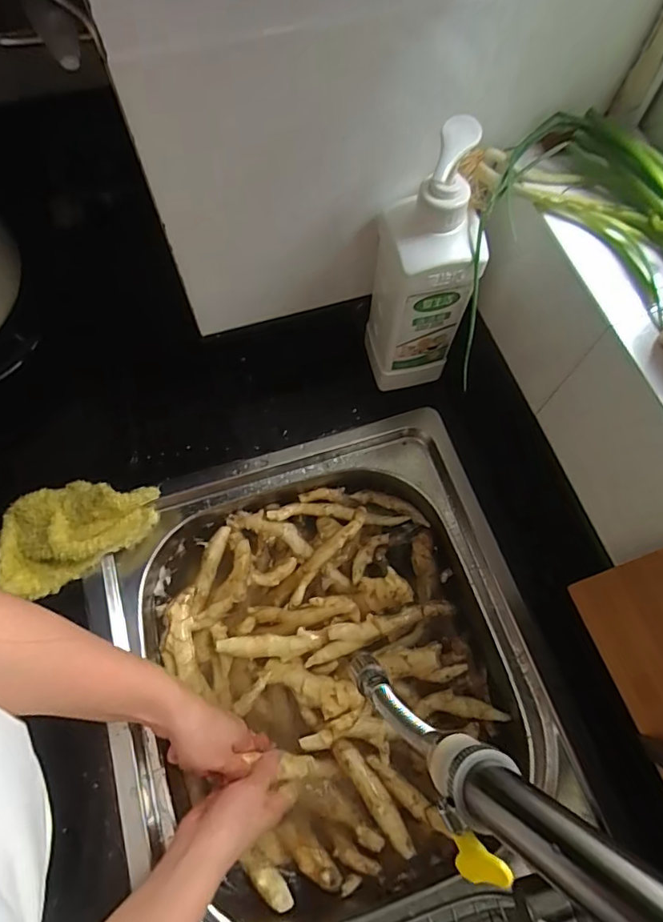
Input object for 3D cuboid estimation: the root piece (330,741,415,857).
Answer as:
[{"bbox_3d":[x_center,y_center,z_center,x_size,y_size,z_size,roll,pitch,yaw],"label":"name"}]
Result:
[{"bbox_3d":[0.041,0.316,0.487,0.021,0.018,0.109,-36,73,-14],"label":"root piece"}]

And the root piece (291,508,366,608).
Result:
[{"bbox_3d":[-0.006,0.103,0.564,0.020,0.023,0.128,39,89,14],"label":"root piece"}]

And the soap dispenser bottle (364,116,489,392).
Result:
[{"bbox_3d":[0.086,-0.174,0.479,0.080,0.271,0.077,-1,68,-2],"label":"soap dispenser bottle"}]

